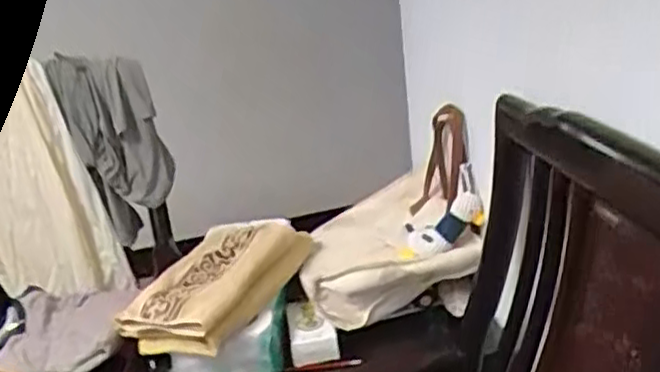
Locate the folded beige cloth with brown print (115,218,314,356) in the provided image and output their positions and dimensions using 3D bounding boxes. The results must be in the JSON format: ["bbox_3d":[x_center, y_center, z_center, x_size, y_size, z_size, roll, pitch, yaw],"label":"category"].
[{"bbox_3d":[-0.175,0.162,1.246,0.192,0.079,0.364,5,26,27],"label":"folded beige cloth with brown print"}]

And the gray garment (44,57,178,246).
[{"bbox_3d":[-0.473,-0.082,1.635,0.162,0.414,0.178,10,28,35],"label":"gray garment"}]

